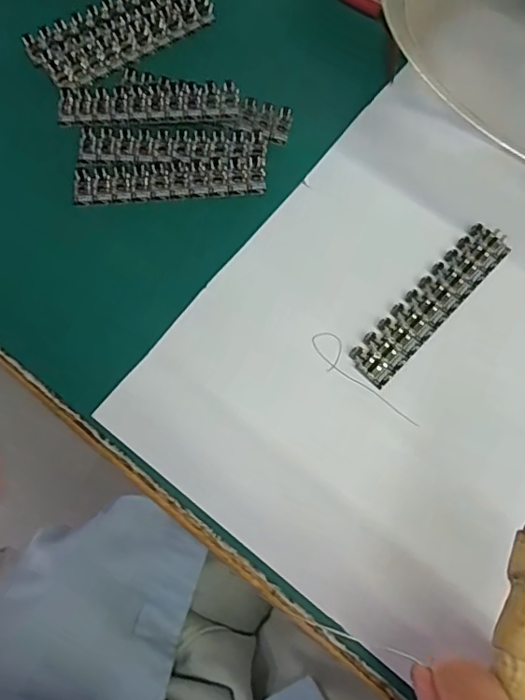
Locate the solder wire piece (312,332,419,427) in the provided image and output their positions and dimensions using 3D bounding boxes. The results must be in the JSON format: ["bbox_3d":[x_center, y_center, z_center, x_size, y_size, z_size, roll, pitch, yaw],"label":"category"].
[{"bbox_3d":[0.050,0.016,0.267,0.015,0.004,0.068,-39,76,-10],"label":"solder wire piece"}]

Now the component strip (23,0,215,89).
[{"bbox_3d":[-0.088,-0.201,0.331,0.112,0.006,0.050,-27,74,-7],"label":"component strip"}]

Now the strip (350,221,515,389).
[{"bbox_3d":[0.089,-0.026,0.279,0.024,0.004,0.109,43,78,12],"label":"strip"}]

